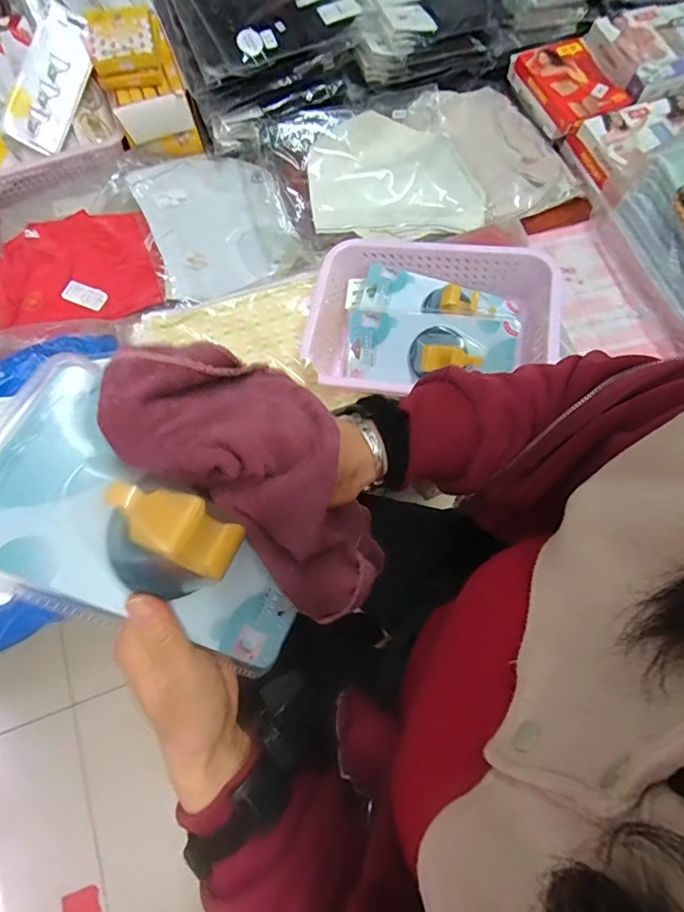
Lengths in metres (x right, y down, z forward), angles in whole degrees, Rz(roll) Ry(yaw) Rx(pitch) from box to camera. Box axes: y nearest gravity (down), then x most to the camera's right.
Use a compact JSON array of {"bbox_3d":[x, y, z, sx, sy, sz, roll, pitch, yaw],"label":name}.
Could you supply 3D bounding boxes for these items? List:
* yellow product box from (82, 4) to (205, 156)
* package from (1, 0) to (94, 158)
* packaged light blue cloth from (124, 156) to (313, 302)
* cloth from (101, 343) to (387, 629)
[{"bbox_3d":[-0.343,-0.639,0.825,0.129,0.153,0.152,-21,72,-6],"label":"yellow product box"},{"bbox_3d":[-0.489,-0.633,0.805,0.024,0.082,0.235,15,85,41],"label":"package"},{"bbox_3d":[-0.210,-0.413,0.823,0.264,0.049,0.313,-14,72,-4],"label":"packaged light blue cloth"},{"bbox_3d":[-0.031,0.020,0.306,0.102,0.242,0.071,-50,37,-14],"label":"cloth"}]

